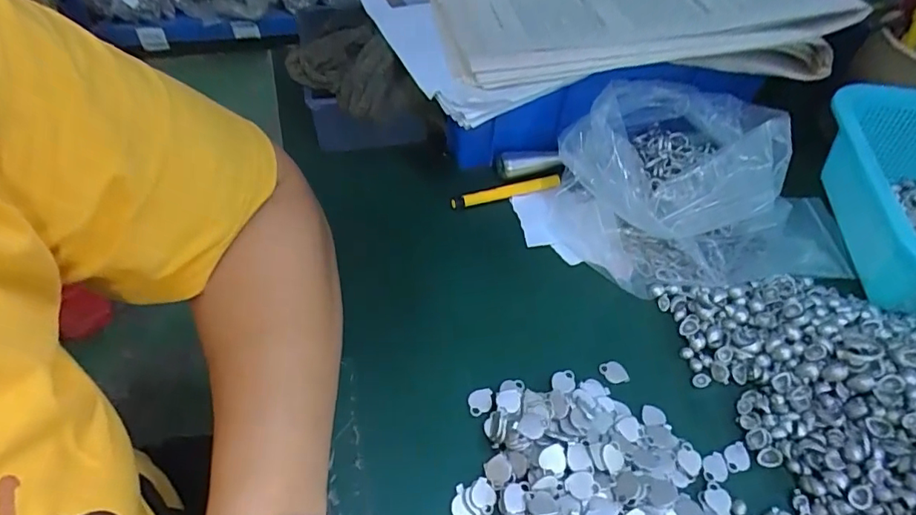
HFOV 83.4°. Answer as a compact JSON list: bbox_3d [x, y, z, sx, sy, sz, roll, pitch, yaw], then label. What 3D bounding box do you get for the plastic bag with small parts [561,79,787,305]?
[{"bbox_3d":[0.157,-0.051,0.362,0.158,0.086,0.136,-12,53,-13],"label":"plastic bag with small parts"}]

